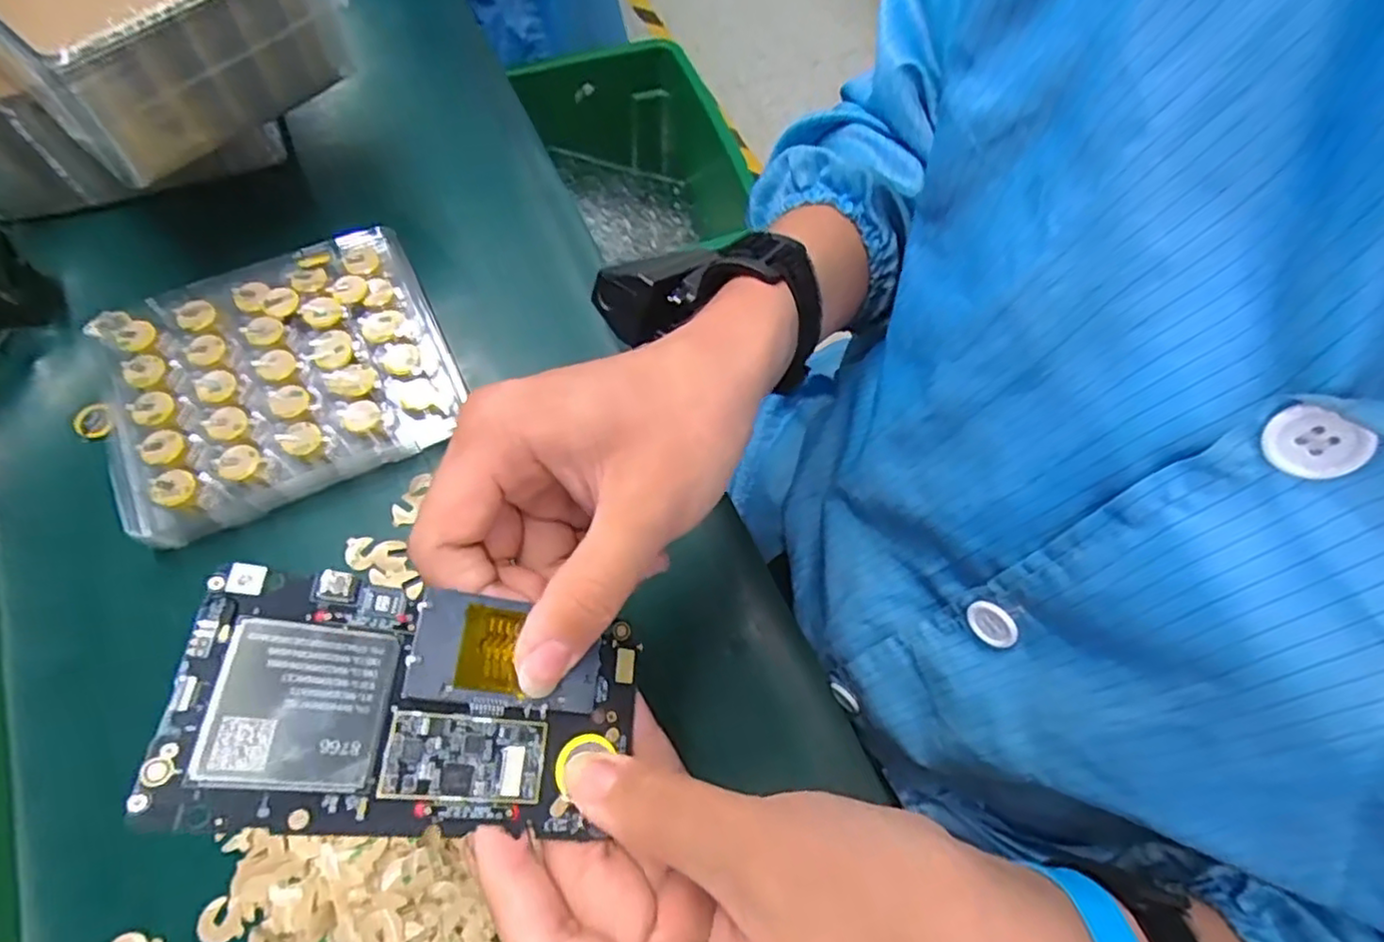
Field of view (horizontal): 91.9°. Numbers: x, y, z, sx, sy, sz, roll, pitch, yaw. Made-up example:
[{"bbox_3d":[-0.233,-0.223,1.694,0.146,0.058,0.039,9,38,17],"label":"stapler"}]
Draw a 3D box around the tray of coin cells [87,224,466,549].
[{"bbox_3d":[-0.233,-0.053,0.374,0.177,0.029,0.143,-24,69,-12],"label":"tray of coin cells"}]

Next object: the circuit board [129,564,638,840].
[{"bbox_3d":[-0.076,0.068,0.193,0.124,0.004,0.063,14,64,-22],"label":"circuit board"}]

